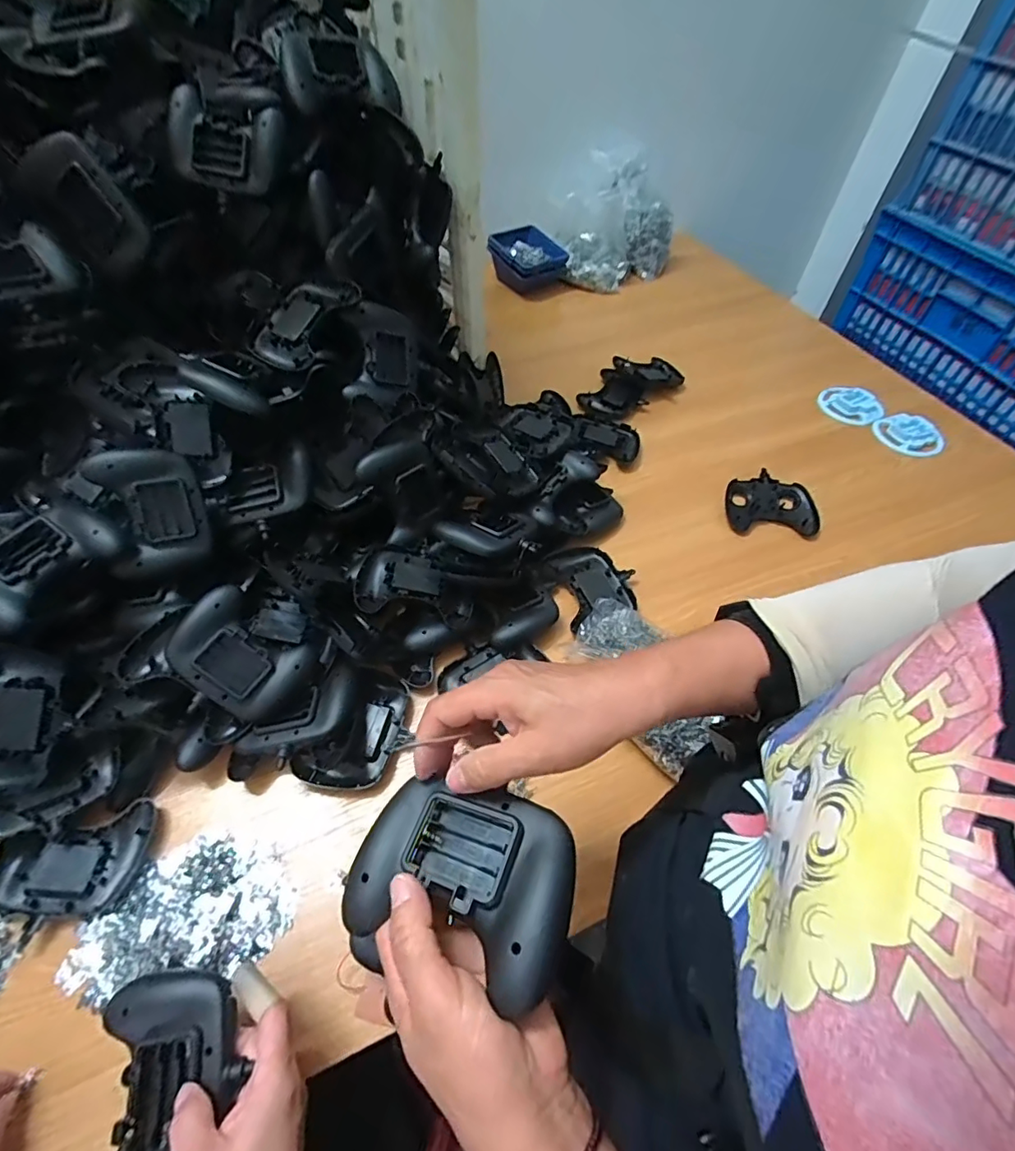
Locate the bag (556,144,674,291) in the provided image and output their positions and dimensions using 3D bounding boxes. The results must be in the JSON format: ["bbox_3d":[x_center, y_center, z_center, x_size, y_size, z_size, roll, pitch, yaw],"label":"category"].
[{"bbox_3d":[0.234,-0.741,1.104,0.245,0.220,0.152,7,53,3],"label":"bag"}]

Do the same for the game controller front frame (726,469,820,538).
[{"bbox_3d":[0.380,-0.103,0.743,0.119,0.030,0.095,7,53,3],"label":"game controller front frame"}]

